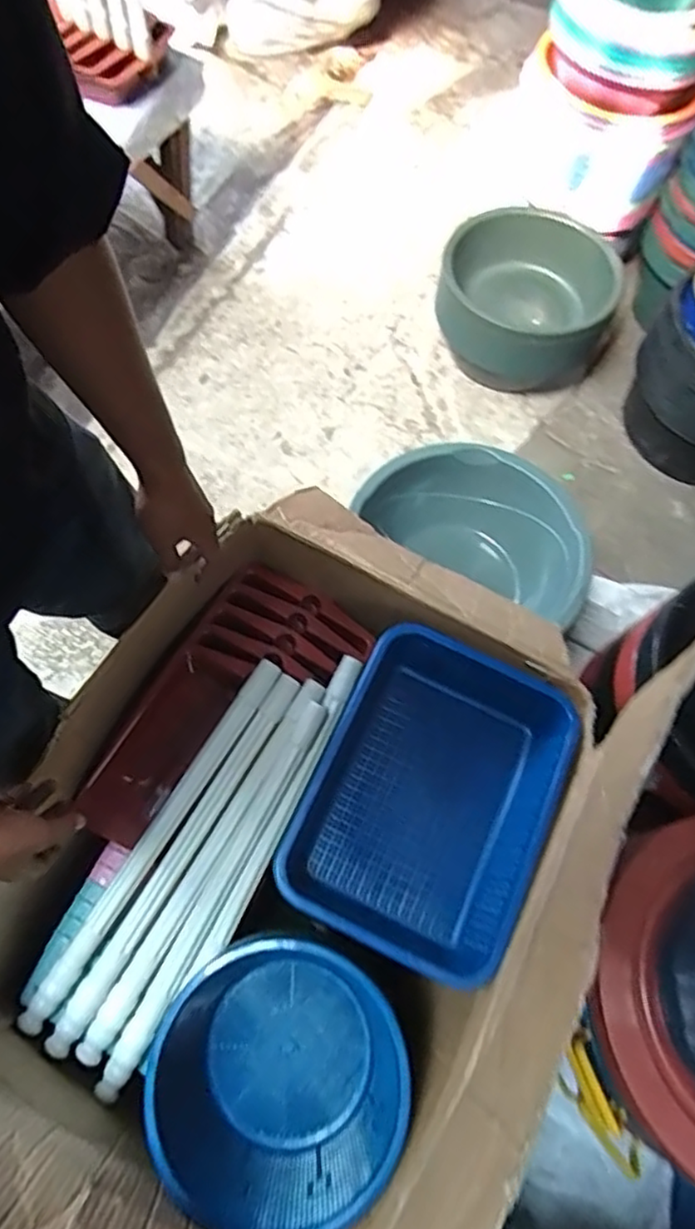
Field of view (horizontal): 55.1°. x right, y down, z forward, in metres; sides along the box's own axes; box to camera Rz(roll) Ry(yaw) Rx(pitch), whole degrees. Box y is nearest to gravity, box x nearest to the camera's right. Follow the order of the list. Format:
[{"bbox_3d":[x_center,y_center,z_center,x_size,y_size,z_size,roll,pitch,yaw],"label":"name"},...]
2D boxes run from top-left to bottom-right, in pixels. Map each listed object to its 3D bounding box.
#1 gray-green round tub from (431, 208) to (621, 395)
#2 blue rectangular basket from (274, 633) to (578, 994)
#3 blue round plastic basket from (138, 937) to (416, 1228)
[{"bbox_3d":[0.407,-0.741,1.585,0.393,0.247,0.435,15,67,1],"label":"gray-green round tub"},{"bbox_3d":[0.097,0.221,0.810,0.276,0.094,0.354,26,68,5],"label":"blue rectangular basket"},{"bbox_3d":[-0.072,0.501,0.725,0.244,0.151,0.243,2,68,-4],"label":"blue round plastic basket"}]

